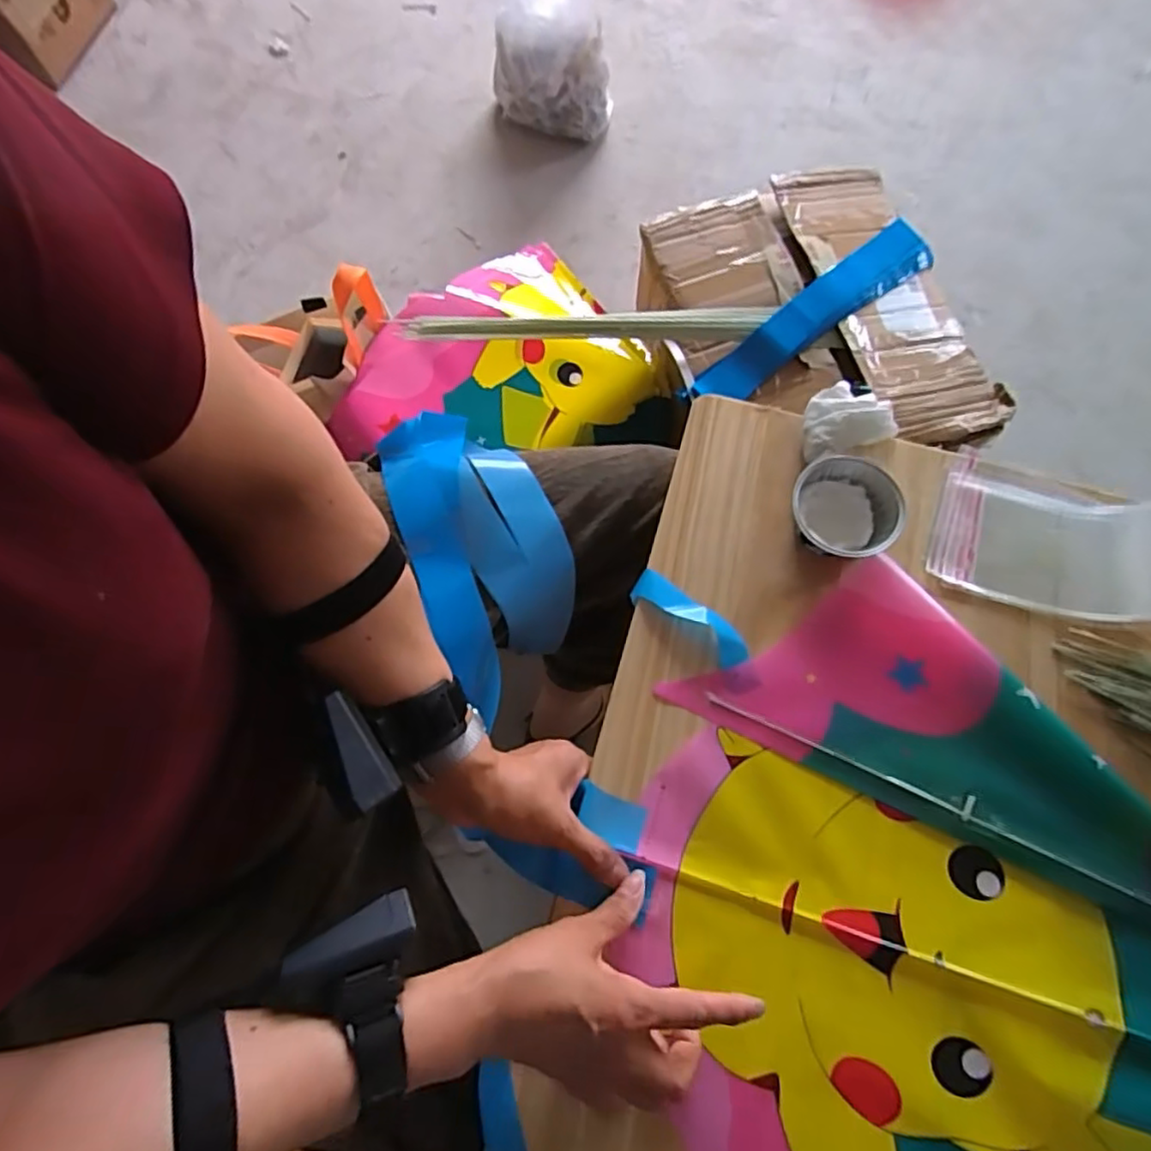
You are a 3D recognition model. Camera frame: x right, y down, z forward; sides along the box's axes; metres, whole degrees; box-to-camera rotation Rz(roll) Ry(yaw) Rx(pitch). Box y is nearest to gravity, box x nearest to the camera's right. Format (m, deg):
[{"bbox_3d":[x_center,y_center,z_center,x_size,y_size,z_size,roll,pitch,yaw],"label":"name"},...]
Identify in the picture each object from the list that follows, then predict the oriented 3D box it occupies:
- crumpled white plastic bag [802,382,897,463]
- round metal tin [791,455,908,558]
[{"bbox_3d":[0.215,-0.131,0.543,0.080,0.032,0.063,-21,73,-2],"label":"crumpled white plastic bag"},{"bbox_3d":[0.211,-0.052,0.519,0.078,0.034,0.079,-1,73,2],"label":"round metal tin"}]

